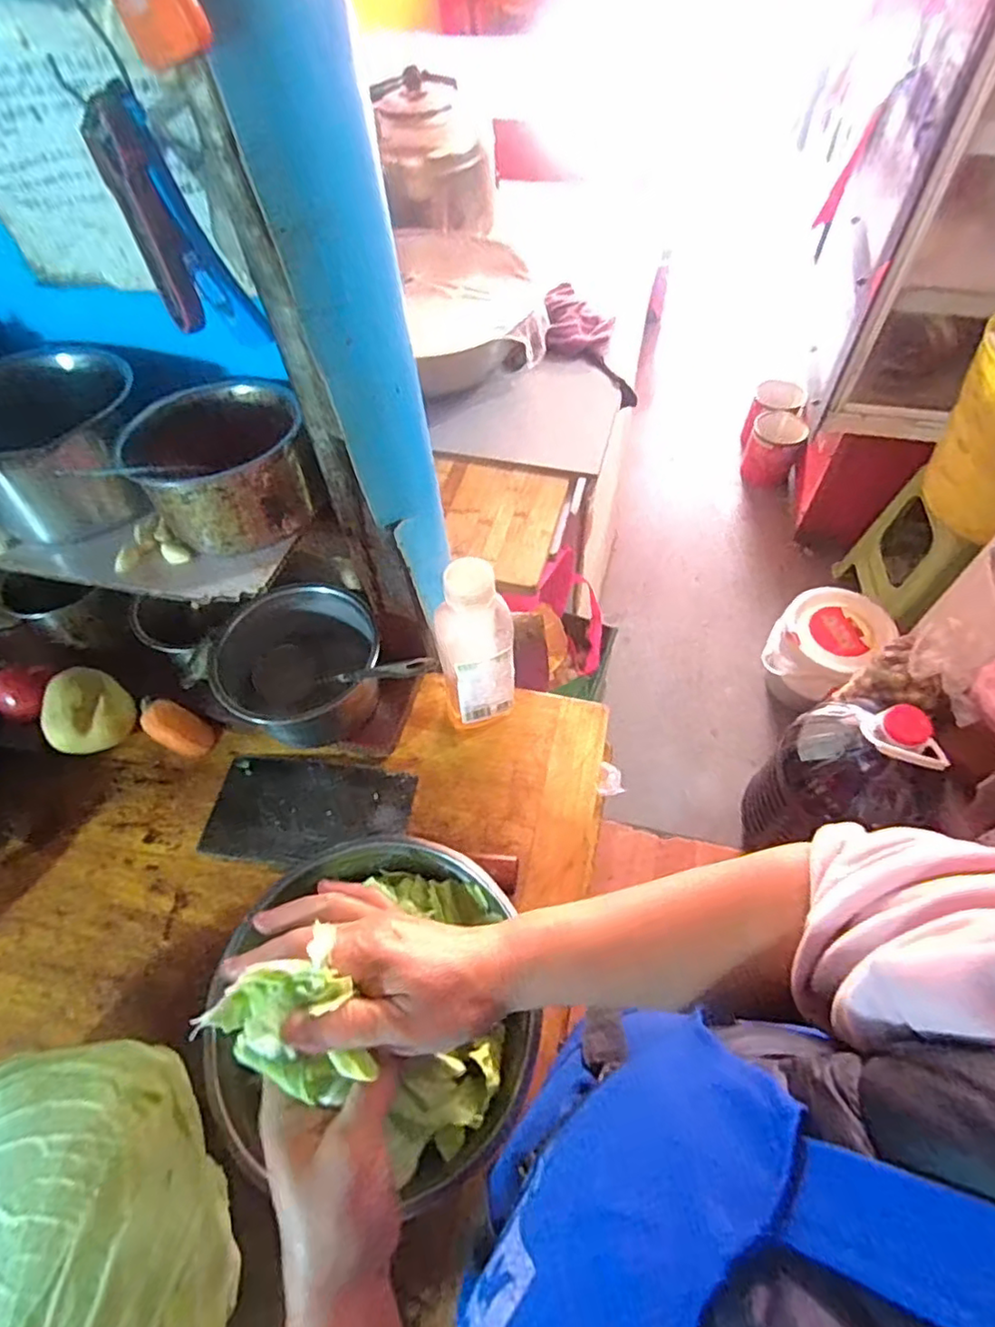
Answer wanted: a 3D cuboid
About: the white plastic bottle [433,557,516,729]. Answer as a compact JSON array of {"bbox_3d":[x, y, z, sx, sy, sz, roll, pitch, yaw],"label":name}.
[{"bbox_3d":[-0.018,-0.005,0.567,0.065,0.208,0.054,-5,57,-1],"label":"white plastic bottle"}]

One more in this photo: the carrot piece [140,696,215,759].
[{"bbox_3d":[-0.328,0.066,0.638,0.072,0.038,0.038,20,60,15],"label":"carrot piece"}]

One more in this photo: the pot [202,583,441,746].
[{"bbox_3d":[-0.186,0.012,0.619,0.148,0.111,0.137,-40,64,-21],"label":"pot"}]

